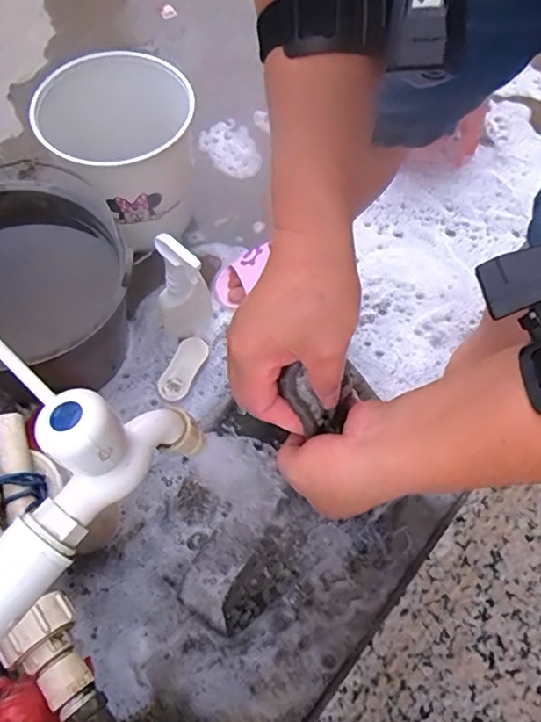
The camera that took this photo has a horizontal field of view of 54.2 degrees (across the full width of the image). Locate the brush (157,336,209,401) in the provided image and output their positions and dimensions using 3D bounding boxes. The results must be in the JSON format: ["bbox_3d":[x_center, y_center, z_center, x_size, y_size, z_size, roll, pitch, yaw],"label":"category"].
[{"bbox_3d":[-0.149,0.011,0.904,0.051,0.026,0.120,24,67,11],"label":"brush"}]

